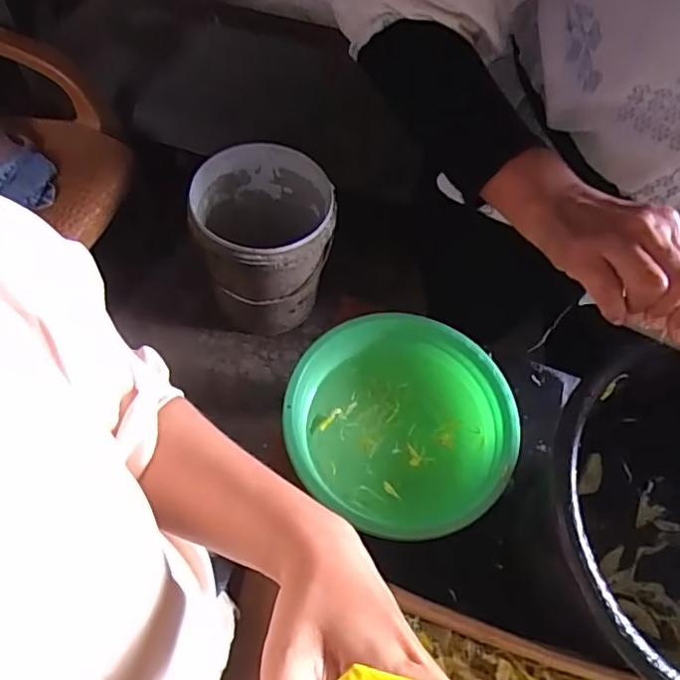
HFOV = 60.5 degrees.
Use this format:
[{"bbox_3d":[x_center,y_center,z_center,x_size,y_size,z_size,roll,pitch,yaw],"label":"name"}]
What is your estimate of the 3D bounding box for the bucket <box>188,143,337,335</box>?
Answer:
[{"bbox_3d":[-0.166,-0.224,1.339,0.286,0.339,0.307,2,60,-3],"label":"bucket"}]

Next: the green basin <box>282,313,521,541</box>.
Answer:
[{"bbox_3d":[0.067,0.086,0.608,0.219,0.076,0.215,2,60,-3],"label":"green basin"}]

